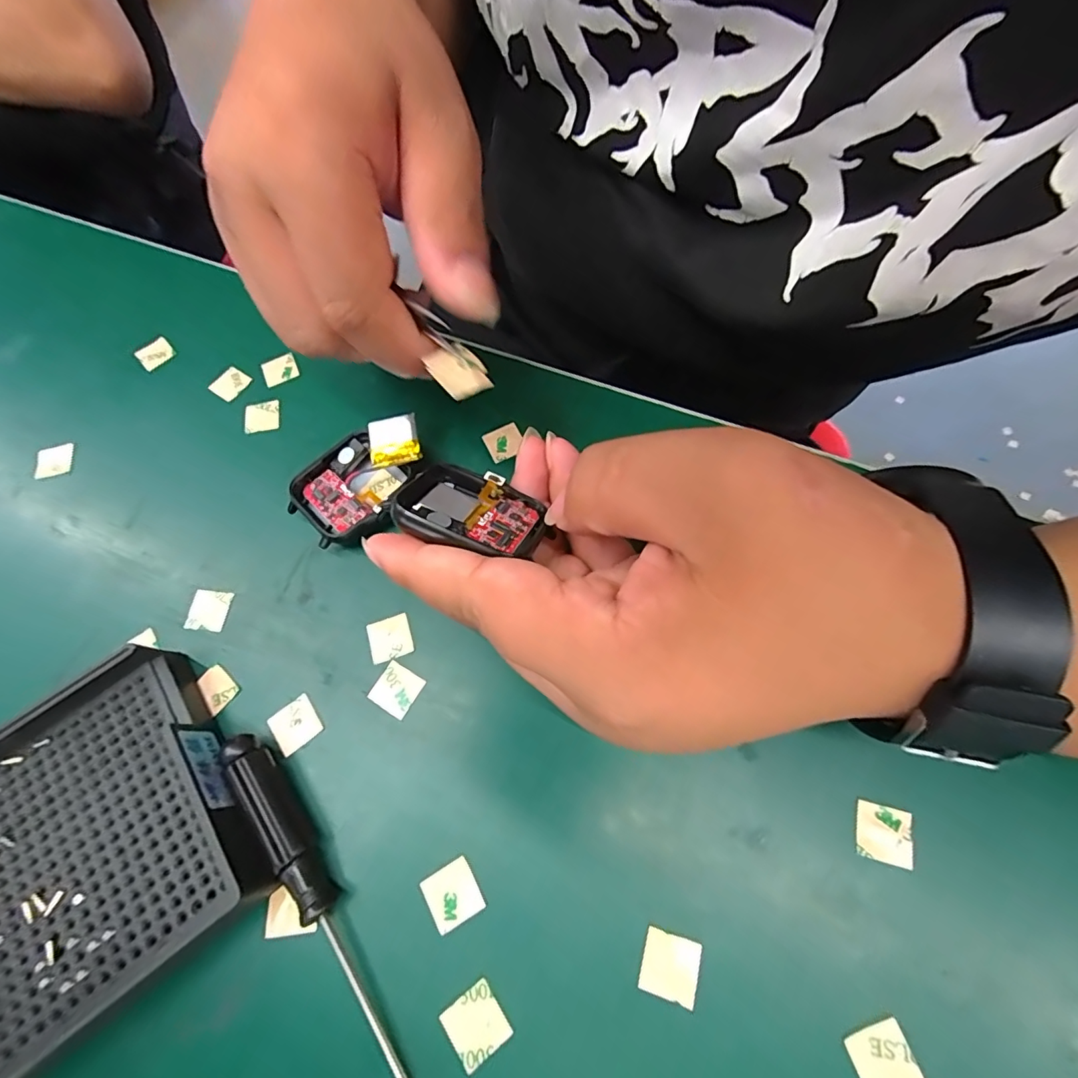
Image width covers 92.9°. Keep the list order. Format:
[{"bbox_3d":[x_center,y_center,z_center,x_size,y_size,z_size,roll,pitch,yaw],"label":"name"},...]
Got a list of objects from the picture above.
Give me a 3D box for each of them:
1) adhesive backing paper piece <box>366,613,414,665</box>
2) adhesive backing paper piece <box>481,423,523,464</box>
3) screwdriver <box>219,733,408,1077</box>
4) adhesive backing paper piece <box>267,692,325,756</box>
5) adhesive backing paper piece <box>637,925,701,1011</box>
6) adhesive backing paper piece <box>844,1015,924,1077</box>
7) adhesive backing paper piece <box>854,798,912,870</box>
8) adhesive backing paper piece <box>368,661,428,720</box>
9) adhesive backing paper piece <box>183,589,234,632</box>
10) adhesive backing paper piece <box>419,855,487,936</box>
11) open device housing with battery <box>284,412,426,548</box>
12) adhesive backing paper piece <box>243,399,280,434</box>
[{"bbox_3d":[-0.055,0.036,0.188,0.015,0.004,0.015,-19,67,-4],"label":"adhesive backing paper piece"},{"bbox_3d":[-0.015,-0.041,0.218,0.016,0.004,0.014,-27,72,-6],"label":"adhesive backing paper piece"},{"bbox_3d":[-0.058,0.112,0.147,0.013,0.015,0.128,-35,69,-12],"label":"screwdriver"},{"bbox_3d":[-0.084,0.064,0.178,0.015,0.004,0.015,-36,70,-10],"label":"adhesive backing paper piece"},{"bbox_3d":[0.037,0.120,0.144,0.015,0.004,0.015,14,68,9],"label":"adhesive backing paper piece"},{"bbox_3d":[0.091,0.137,0.135,0.015,0.004,0.015,-22,65,-2],"label":"adhesive backing paper piece"},{"bbox_3d":[0.103,0.088,0.154,0.015,0.004,0.015,13,65,12],"label":"adhesive backing paper piece"},{"bbox_3d":[-0.050,0.053,0.181,0.015,0.004,0.015,29,72,13],"label":"adhesive backing paper piece"},{"bbox_3d":[-0.127,0.026,0.195,0.015,0.004,0.015,5,67,5],"label":"adhesive backing paper piece"},{"bbox_3d":[-0.026,0.108,0.156,0.016,0.004,0.016,-33,66,-5],"label":"adhesive backing paper piece"},{"bbox_3d":[-0.070,-0.024,0.206,0.055,0.017,0.038,-41,70,-14],"label":"open device housing with battery"},{"bbox_3d":[-0.125,-0.055,0.231,0.016,0.004,0.015,-11,72,-3],"label":"adhesive backing paper piece"}]

